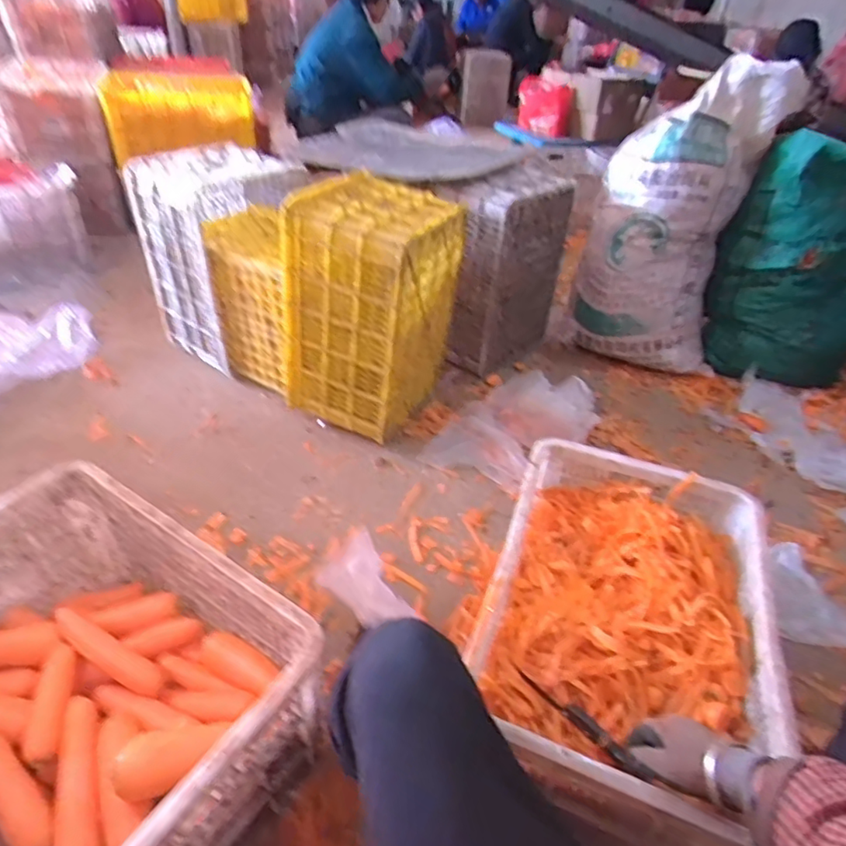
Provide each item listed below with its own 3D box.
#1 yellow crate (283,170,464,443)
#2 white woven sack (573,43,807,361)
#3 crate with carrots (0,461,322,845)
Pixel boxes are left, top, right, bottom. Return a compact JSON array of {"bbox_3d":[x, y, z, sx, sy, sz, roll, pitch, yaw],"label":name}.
[{"bbox_3d":[-0.114,-0.275,1.331,0.283,0.476,0.330,19,40,18],"label":"yellow crate"},{"bbox_3d":[0.687,-0.547,1.592,0.416,0.748,0.295,16,39,14],"label":"white woven sack"},{"bbox_3d":[-0.426,0.324,0.716,0.518,0.226,0.351,25,42,24],"label":"crate with carrots"}]

